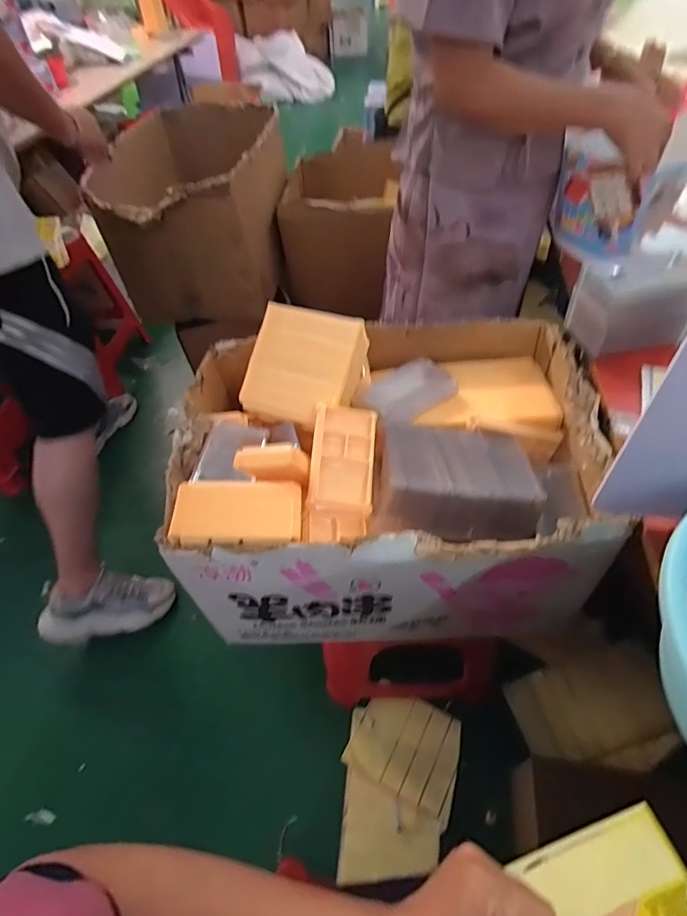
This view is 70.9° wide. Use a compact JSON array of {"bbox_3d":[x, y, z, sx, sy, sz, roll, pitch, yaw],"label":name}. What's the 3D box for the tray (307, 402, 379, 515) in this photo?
[{"bbox_3d":[0.002,0.000,0.610,0.079,0.022,0.140,10,68,-13],"label":"tray"}]

